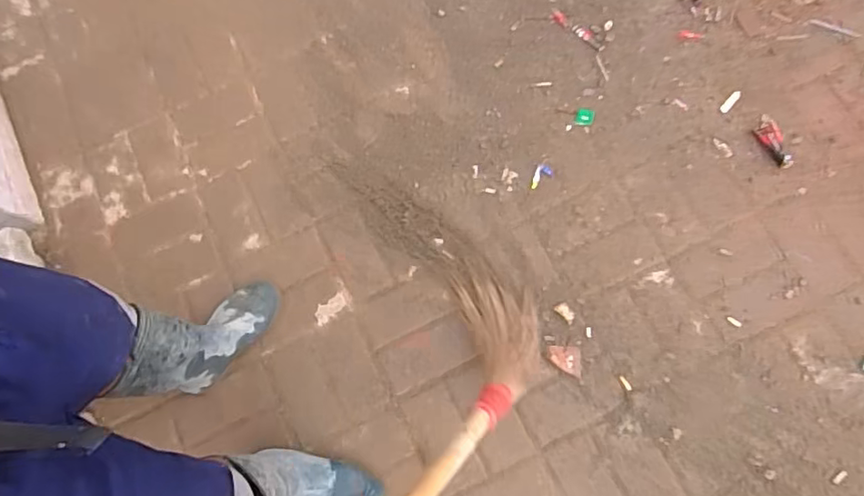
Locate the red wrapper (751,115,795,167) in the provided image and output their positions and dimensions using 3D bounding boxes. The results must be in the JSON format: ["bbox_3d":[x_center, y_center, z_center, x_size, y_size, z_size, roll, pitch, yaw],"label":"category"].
[{"bbox_3d":[0.761,-0.236,1.275,0.052,0.028,0.126,-21,74,-2],"label":"red wrapper"}]

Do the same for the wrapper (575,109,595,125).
[{"bbox_3d":[0.349,-0.300,1.305,0.044,0.004,0.041,-1,74,4],"label":"wrapper"}]

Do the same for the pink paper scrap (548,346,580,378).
[{"bbox_3d":[0.266,0.228,1.147,0.066,0.018,0.056,-1,74,4],"label":"pink paper scrap"}]

